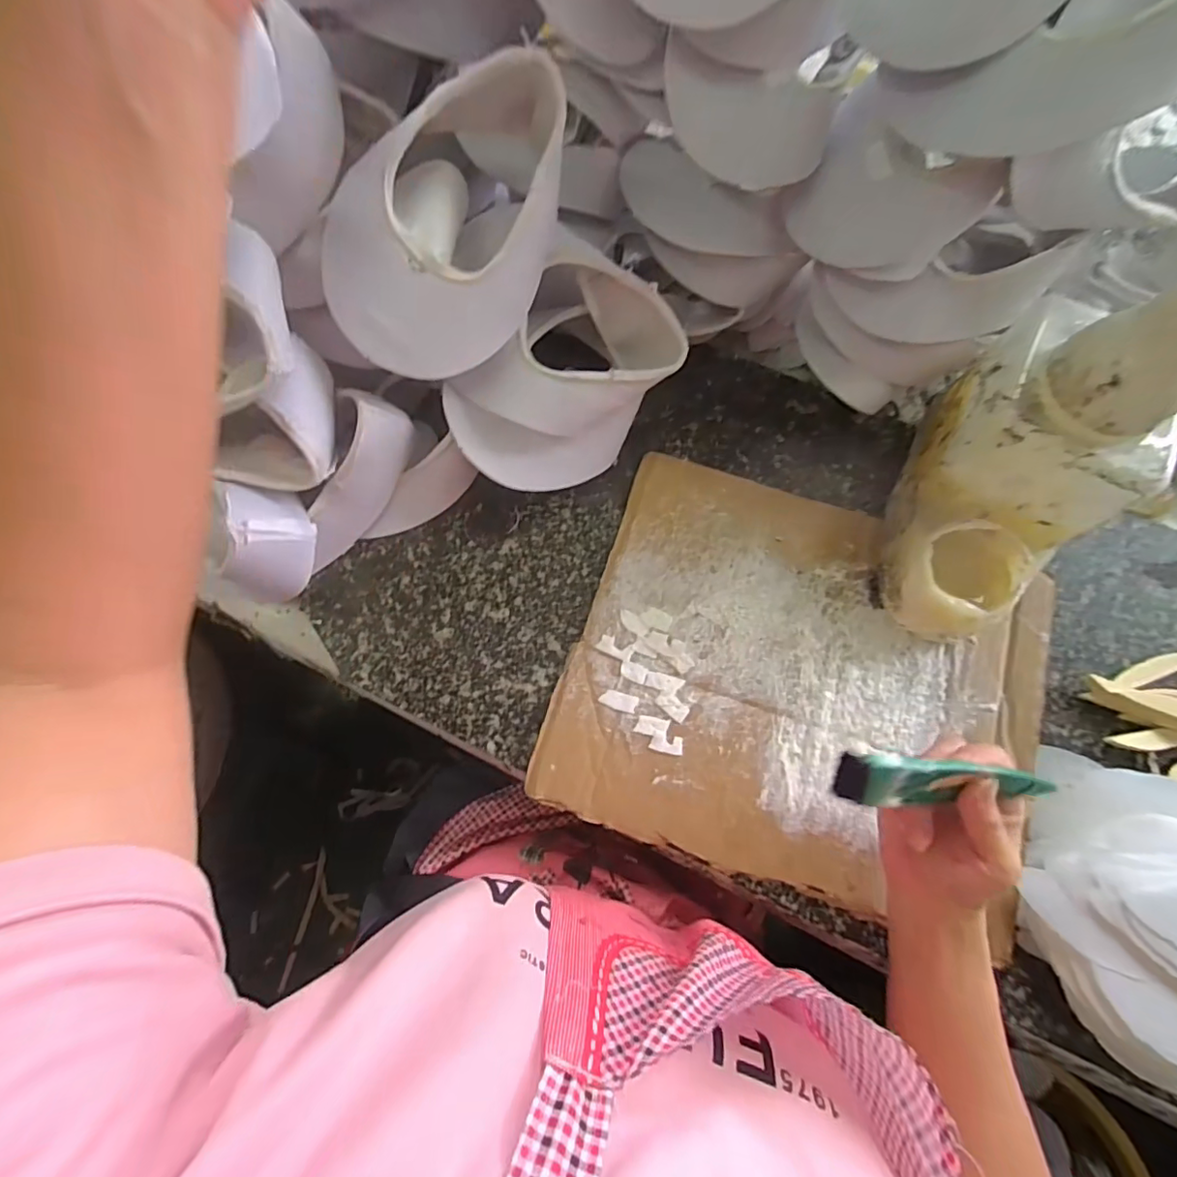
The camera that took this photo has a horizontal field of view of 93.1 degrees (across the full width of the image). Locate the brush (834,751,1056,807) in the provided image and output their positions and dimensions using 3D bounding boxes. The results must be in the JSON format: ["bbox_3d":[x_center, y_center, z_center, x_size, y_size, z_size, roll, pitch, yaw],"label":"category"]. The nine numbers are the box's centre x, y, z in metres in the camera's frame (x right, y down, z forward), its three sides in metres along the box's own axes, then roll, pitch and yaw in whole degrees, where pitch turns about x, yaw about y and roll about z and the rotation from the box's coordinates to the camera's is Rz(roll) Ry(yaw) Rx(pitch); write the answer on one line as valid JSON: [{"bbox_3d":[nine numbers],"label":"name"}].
[{"bbox_3d":[0.181,0.101,0.288,0.125,0.041,0.012,10,41,-11],"label":"brush"}]

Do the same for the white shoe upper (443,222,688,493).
[{"bbox_3d":[-0.020,-0.145,0.409,0.163,0.111,0.104,-44,78,-9],"label":"white shoe upper"}]

